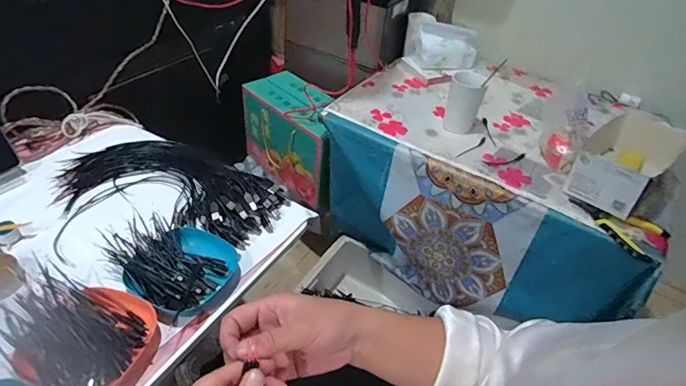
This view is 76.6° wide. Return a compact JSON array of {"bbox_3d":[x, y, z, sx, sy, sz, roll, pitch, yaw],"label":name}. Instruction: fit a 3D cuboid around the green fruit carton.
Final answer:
[{"bbox_3d":[-0.119,-0.160,1.255,0.351,0.247,0.158,36,48,28],"label":"green fruit carton"}]

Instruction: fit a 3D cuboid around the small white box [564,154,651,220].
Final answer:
[{"bbox_3d":[0.478,-0.011,0.800,0.120,0.106,0.025,35,48,27],"label":"small white box"}]

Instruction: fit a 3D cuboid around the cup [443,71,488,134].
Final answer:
[{"bbox_3d":[0.274,-0.208,0.984,0.075,0.124,0.063,16,42,9],"label":"cup"}]

